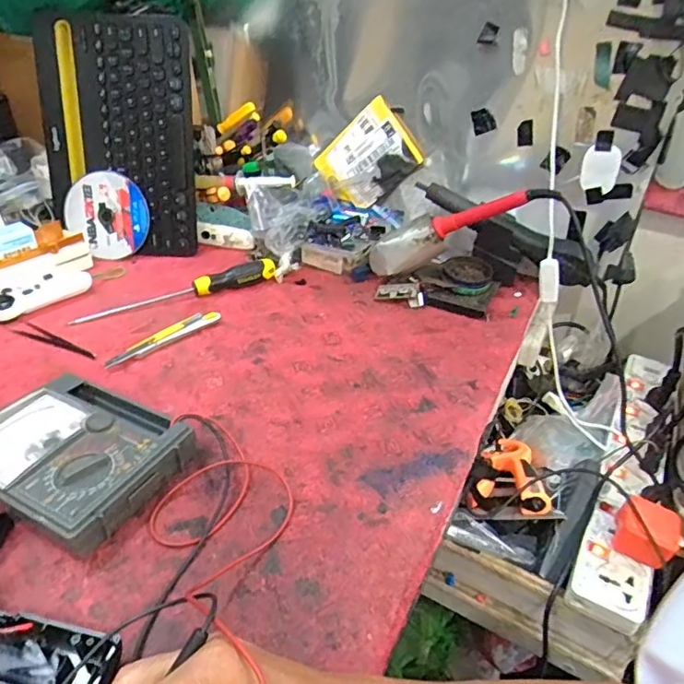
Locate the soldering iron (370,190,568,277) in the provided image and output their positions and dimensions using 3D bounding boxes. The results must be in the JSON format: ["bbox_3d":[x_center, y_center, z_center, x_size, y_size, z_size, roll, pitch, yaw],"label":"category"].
[{"bbox_3d":[0.130,-0.133,0.641,0.229,0.050,0.042,-21,22,31],"label":"soldering iron"}]

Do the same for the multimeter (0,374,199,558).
[{"bbox_3d":[-0.213,0.090,0.439,0.152,0.037,0.124,19,37,22],"label":"multimeter"}]

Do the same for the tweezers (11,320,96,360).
[{"bbox_3d":[-0.308,-0.001,0.594,0.120,0.004,0.021,20,37,23],"label":"tweezers"}]

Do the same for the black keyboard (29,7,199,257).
[{"bbox_3d":[-0.288,-0.266,0.719,0.192,0.290,0.016,3,17,0],"label":"black keyboard"}]

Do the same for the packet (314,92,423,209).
[{"bbox_3d":[0.034,-0.260,0.777,0.111,0.131,0.020,58,31,6],"label":"packet"}]

